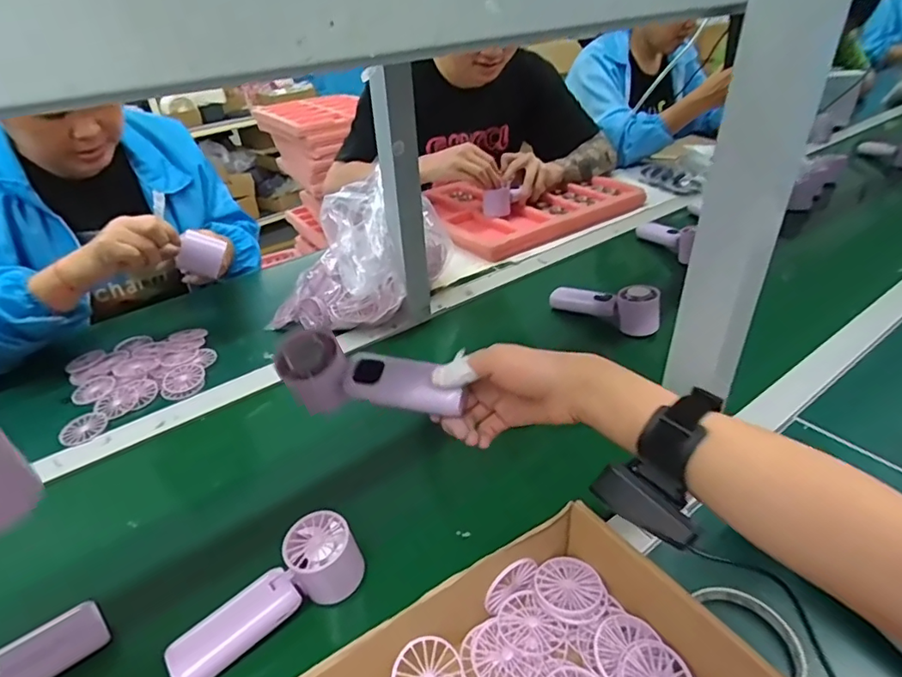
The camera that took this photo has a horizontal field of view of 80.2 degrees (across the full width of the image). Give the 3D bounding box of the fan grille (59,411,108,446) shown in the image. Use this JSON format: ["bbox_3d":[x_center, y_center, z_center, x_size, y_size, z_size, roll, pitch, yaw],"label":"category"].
[{"bbox_3d":[-0.439,0.107,0.642,0.050,0.007,0.050,-2,34,1],"label":"fan grille"}]

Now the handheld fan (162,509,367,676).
[{"bbox_3d":[-0.146,0.204,0.428,0.154,0.057,0.045,-26,40,-30],"label":"handheld fan"}]

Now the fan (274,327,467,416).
[{"bbox_3d":[-0.064,0.031,0.434,0.148,0.055,0.044,12,36,5],"label":"fan"}]

